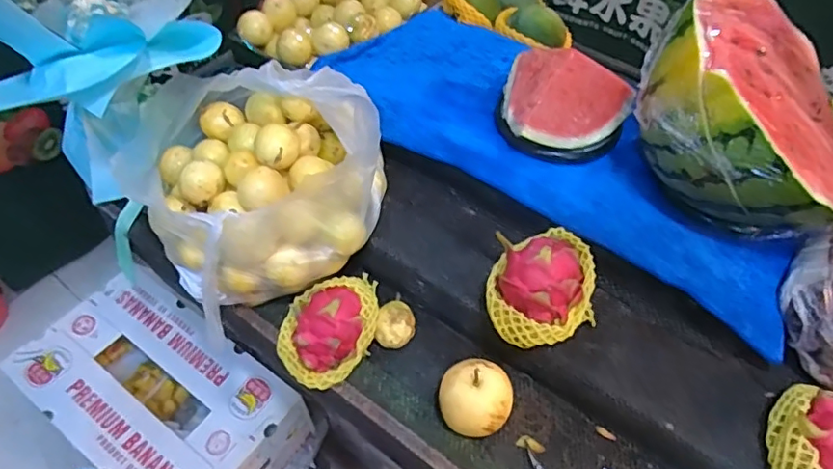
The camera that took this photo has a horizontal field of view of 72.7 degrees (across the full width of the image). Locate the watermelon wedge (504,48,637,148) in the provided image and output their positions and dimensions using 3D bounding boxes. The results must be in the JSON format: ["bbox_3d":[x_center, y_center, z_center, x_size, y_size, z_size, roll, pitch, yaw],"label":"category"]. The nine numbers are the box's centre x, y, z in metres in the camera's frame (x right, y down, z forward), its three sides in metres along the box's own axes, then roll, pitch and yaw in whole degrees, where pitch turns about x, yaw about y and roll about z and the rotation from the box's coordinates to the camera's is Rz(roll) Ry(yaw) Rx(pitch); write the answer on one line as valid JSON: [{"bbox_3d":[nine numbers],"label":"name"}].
[{"bbox_3d":[0.165,-0.157,0.650,0.149,0.077,0.121,23,56,15],"label":"watermelon wedge"}]

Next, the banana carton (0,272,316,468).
[{"bbox_3d":[-0.488,0.331,1.103,0.515,0.186,0.292,30,58,19],"label":"banana carton"}]

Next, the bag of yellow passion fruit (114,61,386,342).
[{"bbox_3d":[-0.180,-0.076,0.648,0.259,0.226,0.252,-28,59,-21],"label":"bag of yellow passion fruit"}]

